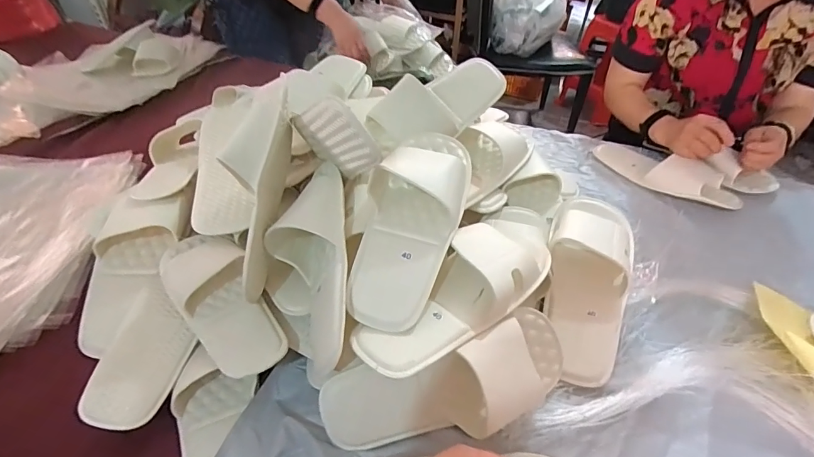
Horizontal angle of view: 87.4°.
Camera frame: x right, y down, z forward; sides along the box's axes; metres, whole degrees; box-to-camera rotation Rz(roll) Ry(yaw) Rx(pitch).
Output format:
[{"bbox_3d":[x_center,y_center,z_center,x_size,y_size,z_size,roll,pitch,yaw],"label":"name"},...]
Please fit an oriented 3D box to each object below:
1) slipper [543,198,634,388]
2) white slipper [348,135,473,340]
[{"bbox_3d":[0.249,0.068,0.573,0.114,0.056,0.283,10,60,11],"label":"slipper"},{"bbox_3d":[0.005,-0.021,0.483,0.117,0.066,0.267,10,62,12],"label":"white slipper"}]

